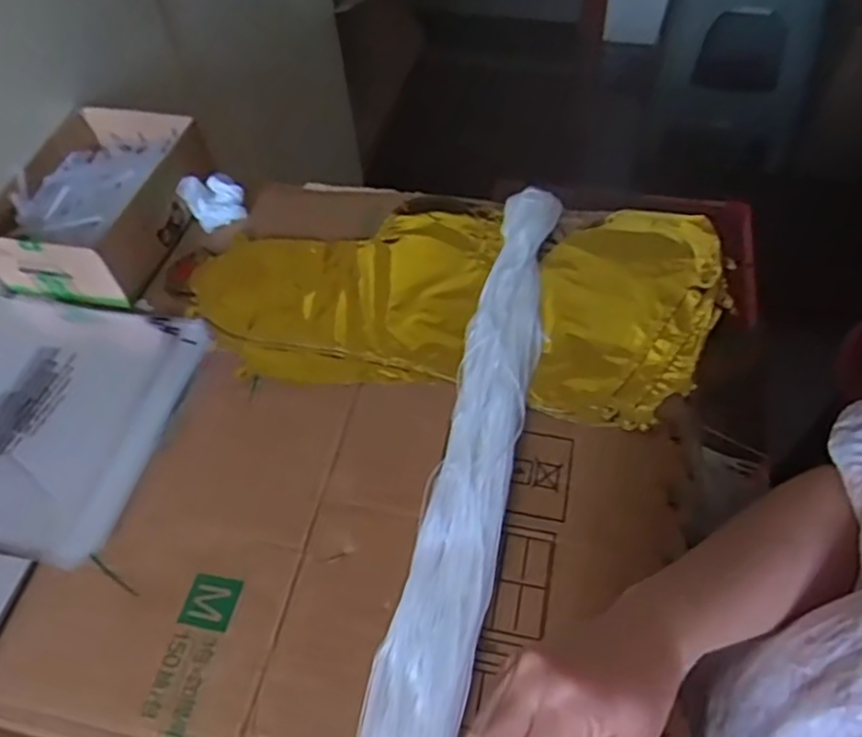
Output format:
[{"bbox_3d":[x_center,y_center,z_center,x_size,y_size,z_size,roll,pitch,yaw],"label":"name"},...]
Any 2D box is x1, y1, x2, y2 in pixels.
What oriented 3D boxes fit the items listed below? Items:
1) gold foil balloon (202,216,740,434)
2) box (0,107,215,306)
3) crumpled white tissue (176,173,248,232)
[{"bbox_3d":[0.024,-0.061,0.607,0.432,0.026,0.215,5,54,5],"label":"gold foil balloon"},{"bbox_3d":[-0.304,-0.157,0.669,0.148,0.062,0.195,9,54,8],"label":"box"},{"bbox_3d":[-0.200,-0.158,0.667,0.052,0.032,0.046,-20,55,-12],"label":"crumpled white tissue"}]

